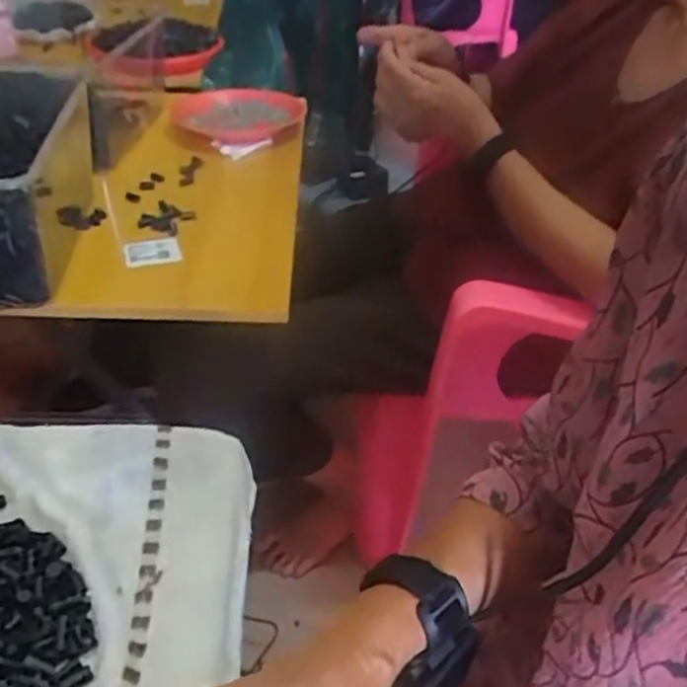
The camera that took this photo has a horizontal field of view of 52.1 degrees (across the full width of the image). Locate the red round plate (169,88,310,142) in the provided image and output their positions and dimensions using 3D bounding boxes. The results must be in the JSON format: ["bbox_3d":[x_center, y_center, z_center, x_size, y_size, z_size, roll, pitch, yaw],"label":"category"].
[{"bbox_3d":[-0.154,-0.338,1.054,0.210,0.053,0.182,0,39,-6],"label":"red round plate"}]

